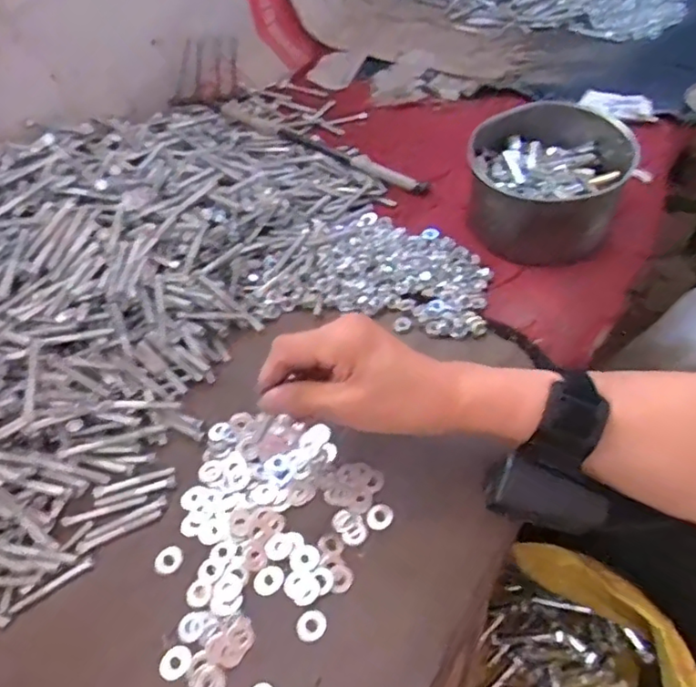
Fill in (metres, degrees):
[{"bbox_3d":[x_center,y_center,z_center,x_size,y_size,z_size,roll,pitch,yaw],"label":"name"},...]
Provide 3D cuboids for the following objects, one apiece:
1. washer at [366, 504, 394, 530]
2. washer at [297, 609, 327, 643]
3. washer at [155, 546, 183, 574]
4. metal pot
[{"bbox_3d":[0.022,0.119,0.403,0.016,0.004,0.019,27,60,25],"label":"washer"},{"bbox_3d":[-0.022,0.174,0.359,0.017,0.004,0.019,23,59,23],"label":"washer"},{"bbox_3d":[-0.120,0.144,0.389,0.017,0.004,0.018,-2,52,3],"label":"washer"},{"bbox_3d":[0.180,-0.146,0.542,0.138,0.076,0.156,20,58,21],"label":"metal pot"}]

